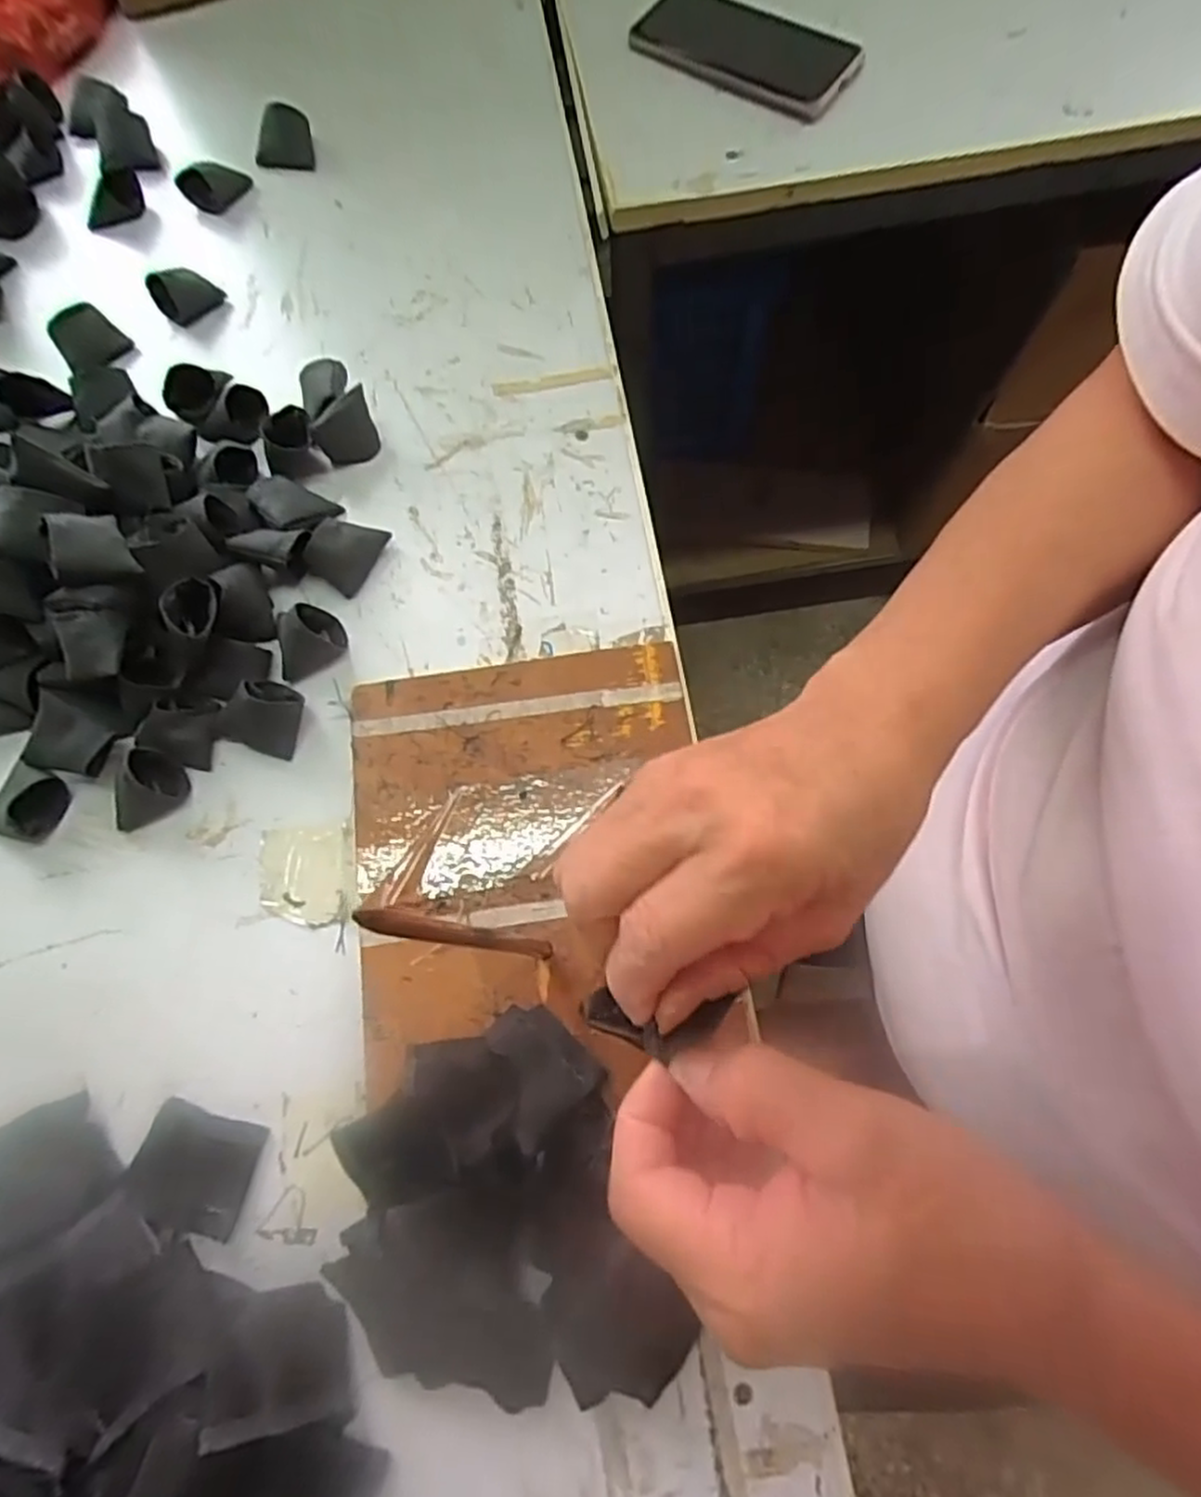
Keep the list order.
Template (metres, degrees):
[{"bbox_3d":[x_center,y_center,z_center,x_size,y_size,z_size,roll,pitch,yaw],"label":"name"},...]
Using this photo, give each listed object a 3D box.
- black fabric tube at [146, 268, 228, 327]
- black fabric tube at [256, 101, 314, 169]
[{"bbox_3d":[-0.275,-0.304,0.494,0.041,0.022,0.026,-36,75,-9],"label":"black fabric tube"},{"bbox_3d":[-0.226,-0.435,0.528,0.038,0.024,0.028,5,73,3],"label":"black fabric tube"}]

